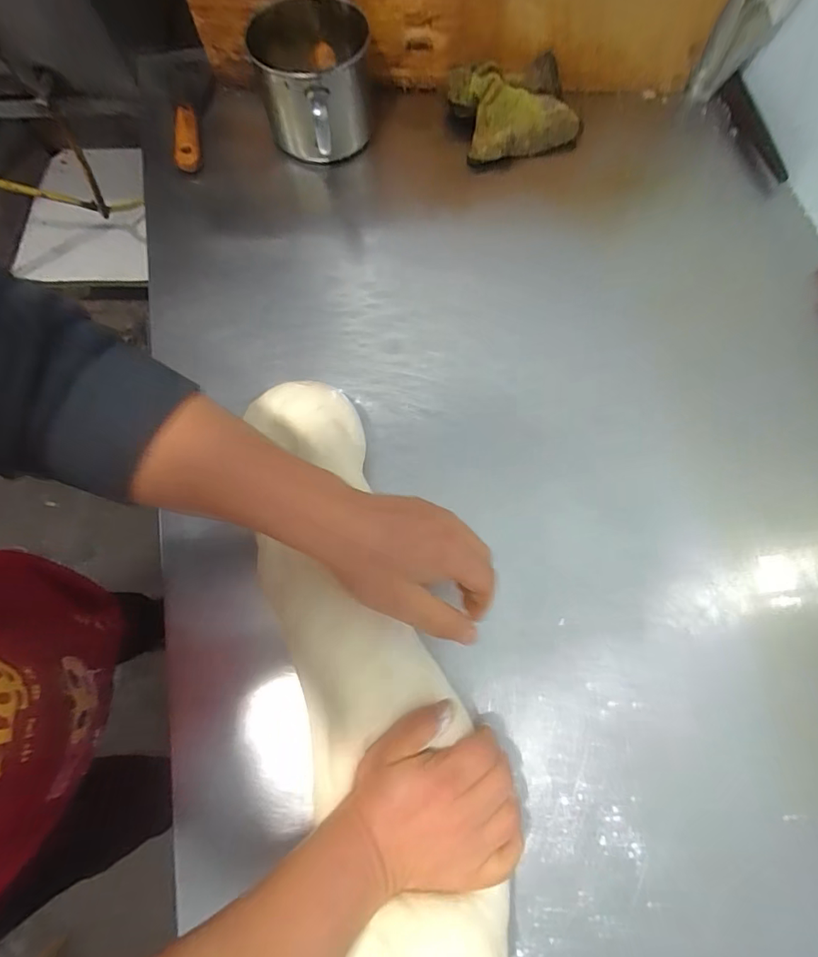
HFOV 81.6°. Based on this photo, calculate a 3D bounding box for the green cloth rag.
[{"bbox_3d":[0.132,-0.465,0.600,0.157,0.055,0.123,-6,72,-1],"label":"green cloth rag"}]

